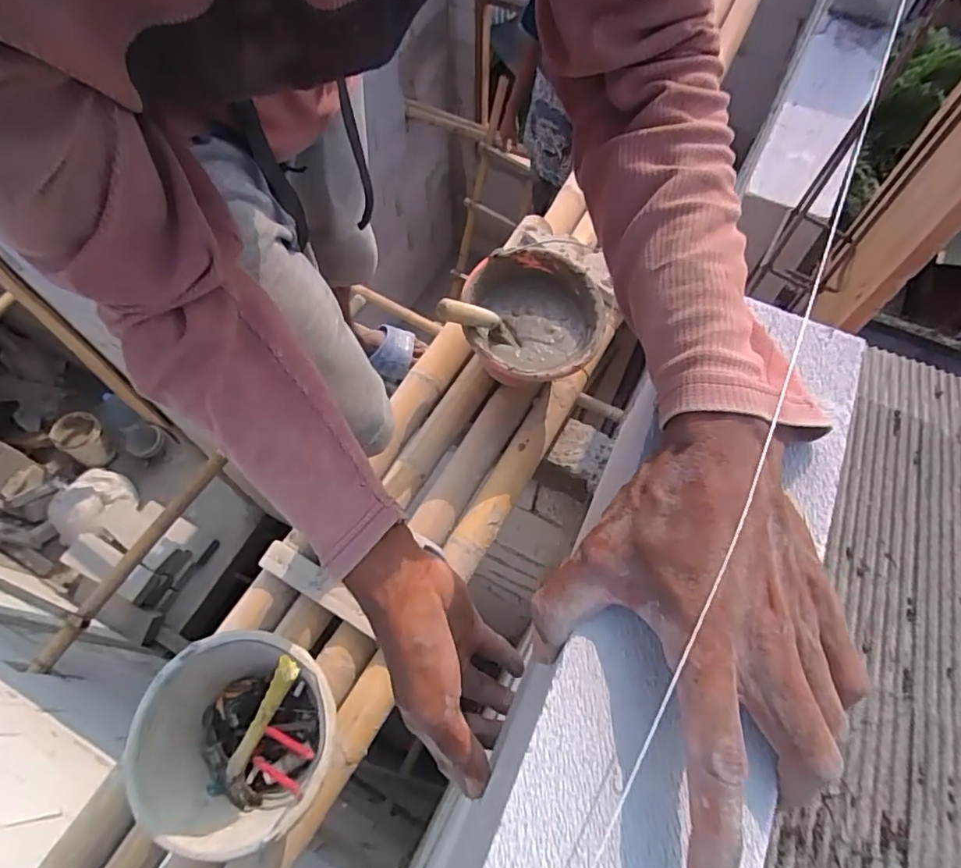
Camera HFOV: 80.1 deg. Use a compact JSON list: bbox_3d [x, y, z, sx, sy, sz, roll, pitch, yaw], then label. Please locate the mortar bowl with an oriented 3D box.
[{"bbox_3d":[0.086,-0.201,0.982,0.237,0.089,0.228,0,63,-1],"label":"mortar bowl"}]

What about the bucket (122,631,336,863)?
[{"bbox_3d":[-0.319,0.405,0.765,0.244,0.212,0.244,0,63,-1],"label":"bucket"}]

